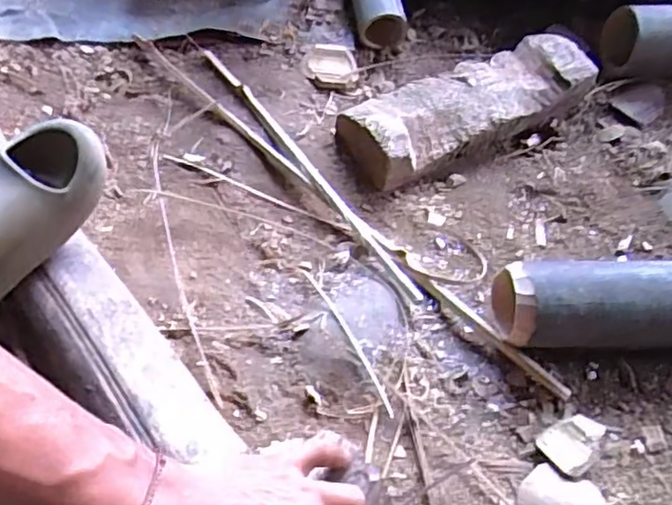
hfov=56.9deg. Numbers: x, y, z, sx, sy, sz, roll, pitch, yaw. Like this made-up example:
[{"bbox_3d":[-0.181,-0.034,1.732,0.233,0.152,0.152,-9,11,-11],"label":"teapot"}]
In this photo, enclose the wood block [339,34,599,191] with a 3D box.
[{"bbox_3d":[0.147,-0.172,0.694,0.310,0.056,0.108,-25,58,-22],"label":"wood block"}]

